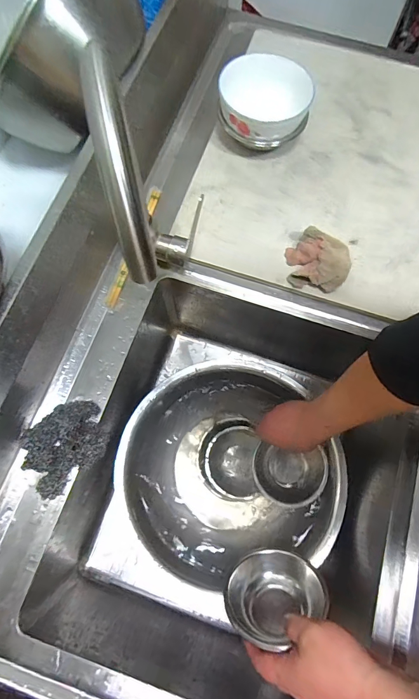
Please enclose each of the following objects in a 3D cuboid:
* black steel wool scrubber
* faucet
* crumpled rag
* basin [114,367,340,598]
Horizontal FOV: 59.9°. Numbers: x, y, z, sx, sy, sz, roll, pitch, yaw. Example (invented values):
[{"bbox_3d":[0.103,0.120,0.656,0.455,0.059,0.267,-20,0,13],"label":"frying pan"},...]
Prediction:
[{"bbox_3d":[-0.191,0.124,0.479,0.117,0.053,0.089,-40,78,-11],"label":"black steel wool scrubber"},{"bbox_3d":[-0.051,-0.117,0.393,0.062,0.347,0.195,-10,71,-3],"label":"faucet"},{"bbox_3d":[0.165,-0.137,0.553,0.091,0.049,0.087,11,74,3],"label":"crumpled rag"},{"bbox_3d":[0.036,0.206,0.670,0.361,0.109,0.344,0,71,0],"label":"basin"}]

